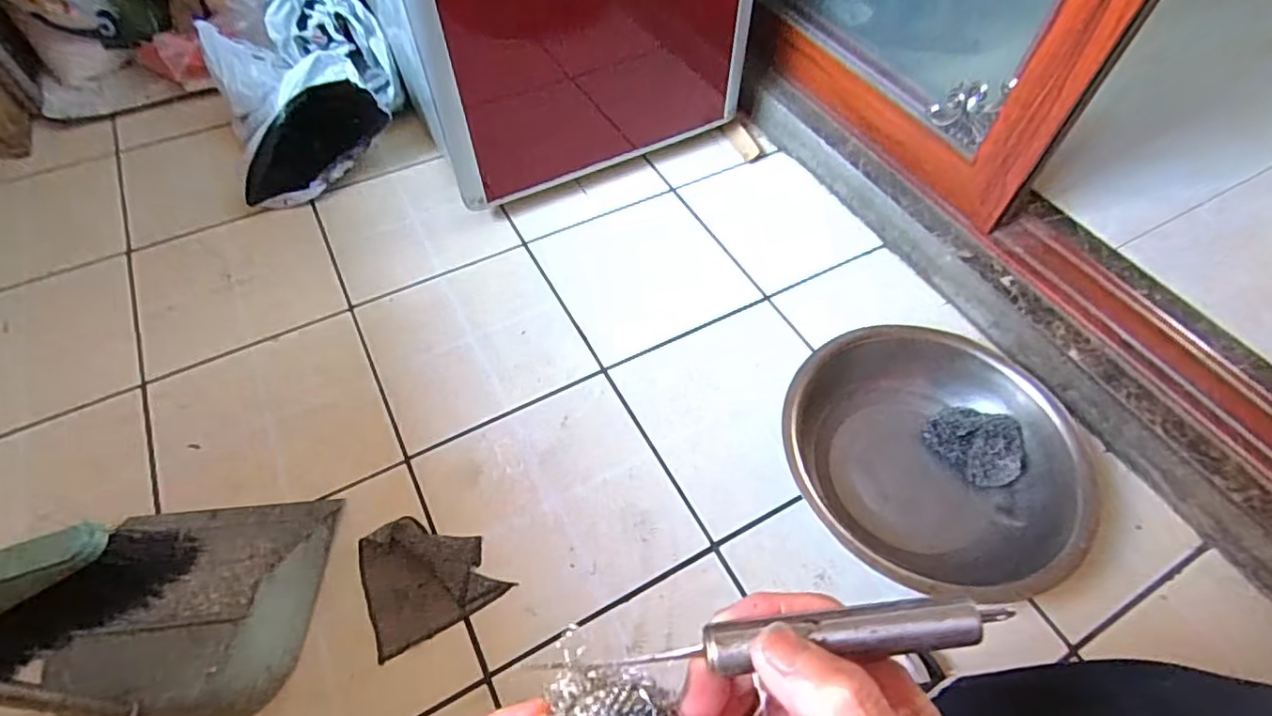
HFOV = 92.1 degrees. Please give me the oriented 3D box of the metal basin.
[{"bbox_3d":[0.368,0.138,0.793,0.355,0.125,0.327,1,56,-2],"label":"metal basin"}]

